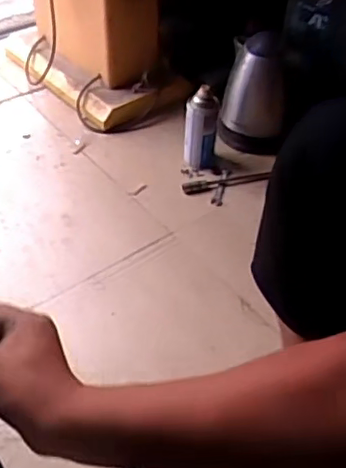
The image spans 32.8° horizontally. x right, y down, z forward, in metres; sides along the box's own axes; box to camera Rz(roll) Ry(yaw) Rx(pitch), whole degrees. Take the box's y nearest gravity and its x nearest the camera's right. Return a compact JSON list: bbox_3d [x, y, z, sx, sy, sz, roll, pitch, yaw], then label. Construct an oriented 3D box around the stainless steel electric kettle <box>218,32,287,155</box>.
[{"bbox_3d":[0.175,-0.310,1.277,0.141,0.221,0.130,3,45,0],"label":"stainless steel electric kettle"}]

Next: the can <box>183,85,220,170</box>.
[{"bbox_3d":[0.060,-0.216,1.214,0.068,0.171,0.057,2,45,-1],"label":"can"}]

